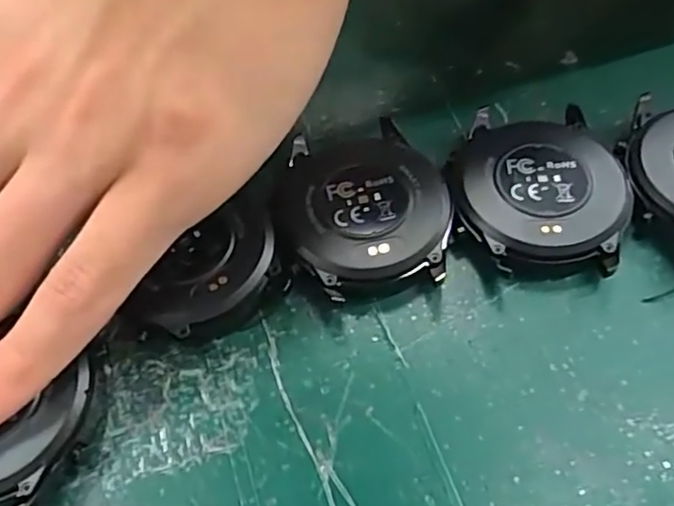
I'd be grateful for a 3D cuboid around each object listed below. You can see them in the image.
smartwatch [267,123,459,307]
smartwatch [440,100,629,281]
[{"bbox_3d":[0.007,-0.011,0.164,0.044,0.012,0.047,-11,58,-2],"label":"smartwatch"},{"bbox_3d":[0.052,-0.018,0.165,0.043,0.011,0.049,1,58,5],"label":"smartwatch"}]

